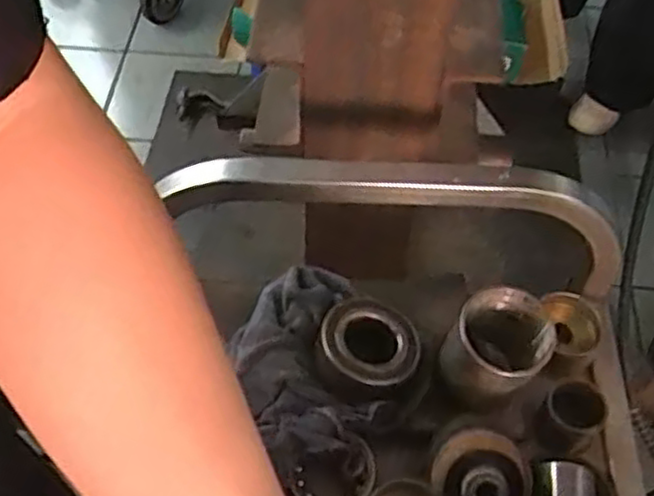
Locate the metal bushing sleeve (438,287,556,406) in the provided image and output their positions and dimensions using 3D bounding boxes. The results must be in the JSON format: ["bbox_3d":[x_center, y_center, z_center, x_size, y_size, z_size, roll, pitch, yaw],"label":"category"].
[{"bbox_3d":[0.127,0.075,0.569,0.078,0.060,0.083,24,59,15],"label":"metal bushing sleeve"}]

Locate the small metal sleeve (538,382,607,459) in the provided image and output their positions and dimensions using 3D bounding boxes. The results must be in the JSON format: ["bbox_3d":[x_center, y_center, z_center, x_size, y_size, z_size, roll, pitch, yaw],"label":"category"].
[{"bbox_3d":[0.197,0.140,0.606,0.045,0.053,0.043,1,56,-1],"label":"small metal sleeve"}]

